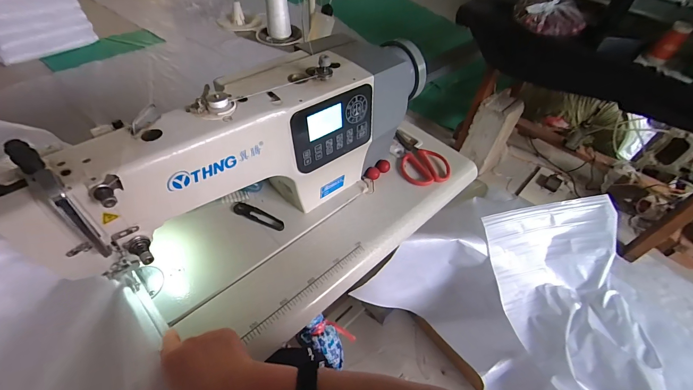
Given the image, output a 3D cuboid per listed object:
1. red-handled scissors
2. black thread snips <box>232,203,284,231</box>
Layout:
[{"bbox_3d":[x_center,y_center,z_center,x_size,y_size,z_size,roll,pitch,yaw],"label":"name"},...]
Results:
[{"bbox_3d":[0.157,-0.090,0.700,0.096,0.009,0.174,-3,50,-9],"label":"red-handled scissors"},{"bbox_3d":[-0.154,0.037,0.569,0.102,0.005,0.025,23,51,14],"label":"black thread snips"}]

